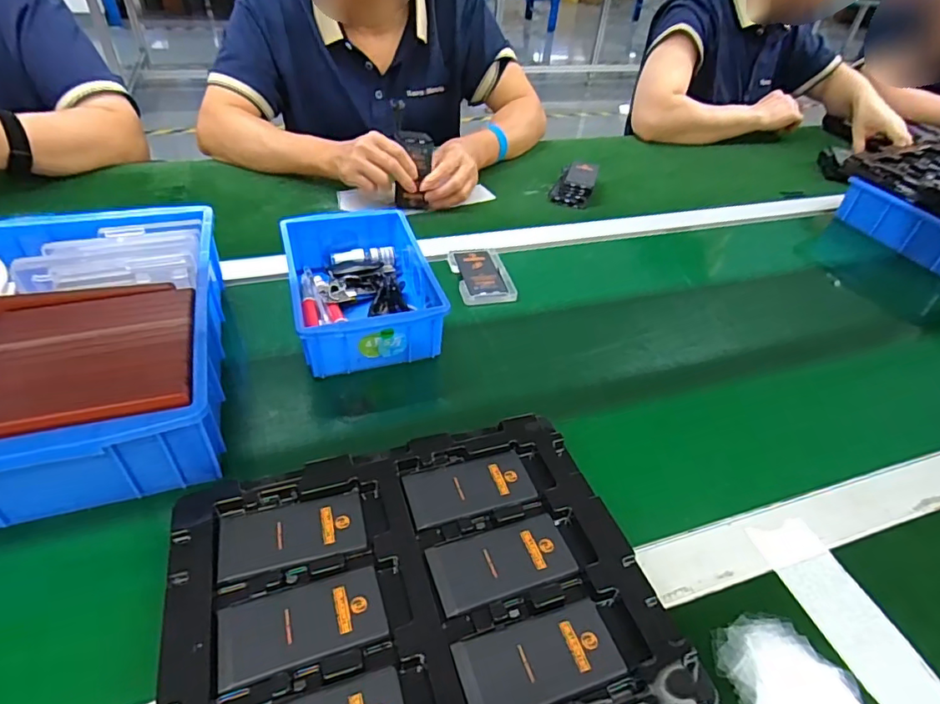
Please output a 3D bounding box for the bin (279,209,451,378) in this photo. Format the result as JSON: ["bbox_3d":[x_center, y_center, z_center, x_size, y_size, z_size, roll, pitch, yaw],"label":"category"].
[{"bbox_3d":[-0.114,-0.070,0.543,0.129,0.064,0.197,-10,44,-17],"label":"bin"}]

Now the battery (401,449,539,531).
[{"bbox_3d":[0.000,0.096,0.378,0.089,0.004,0.044,-10,44,-17],"label":"battery"}]

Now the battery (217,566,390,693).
[{"bbox_3d":[-0.095,0.154,0.301,0.089,0.004,0.044,-11,44,-18],"label":"battery"}]

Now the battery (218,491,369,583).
[{"bbox_3d":[-0.114,0.117,0.342,0.089,0.004,0.043,-9,43,-16],"label":"battery"}]

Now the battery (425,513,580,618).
[{"bbox_3d":[0.021,0.133,0.336,0.089,0.004,0.044,-11,44,-18],"label":"battery"}]

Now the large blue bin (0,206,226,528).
[{"bbox_3d":[-0.317,-0.009,0.438,0.199,0.083,0.285,-11,44,-18],"label":"large blue bin"}]

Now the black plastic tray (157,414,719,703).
[{"bbox_3d":[-0.030,0.158,0.322,0.279,0.037,0.231,-10,44,-17],"label":"black plastic tray"}]

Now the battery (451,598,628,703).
[{"bbox_3d":[0.039,0.171,0.294,0.089,0.004,0.045,-10,44,-17],"label":"battery"}]

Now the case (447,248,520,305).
[{"bbox_3d":[0.013,-0.091,0.621,0.063,0.011,0.104,-7,43,-14],"label":"case"}]

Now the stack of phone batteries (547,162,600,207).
[{"bbox_3d":[0.161,-0.253,0.798,0.070,0.031,0.104,13,42,8],"label":"stack of phone batteries"}]

